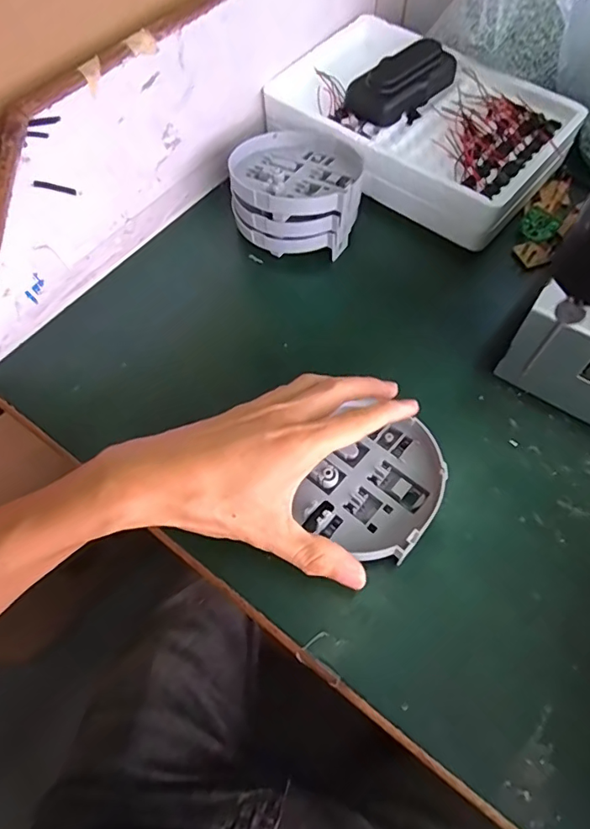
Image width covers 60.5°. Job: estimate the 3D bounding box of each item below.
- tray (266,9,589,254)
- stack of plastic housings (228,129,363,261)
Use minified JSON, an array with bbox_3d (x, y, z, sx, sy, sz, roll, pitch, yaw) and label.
[{"bbox_3d":[0.110,-0.261,0.446,0.178,0.060,0.251,-40,69,-19],"label":"tray"},{"bbox_3d":[0.000,-0.189,0.417,0.101,0.053,0.099,0,62,0],"label":"stack of plastic housings"}]

